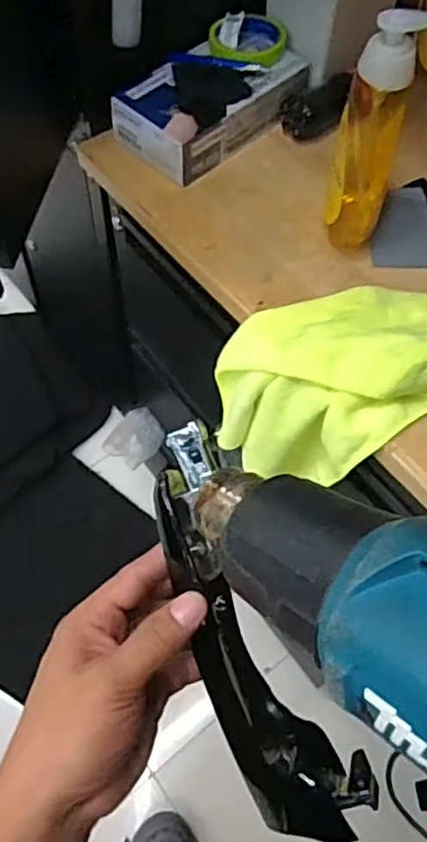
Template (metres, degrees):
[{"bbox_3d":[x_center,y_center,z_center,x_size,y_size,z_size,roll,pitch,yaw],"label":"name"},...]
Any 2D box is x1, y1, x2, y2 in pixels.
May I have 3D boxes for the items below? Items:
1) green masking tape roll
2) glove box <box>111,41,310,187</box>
[{"bbox_3d":[0.045,-0.466,0.800,0.098,0.028,0.077,0,60,-2],"label":"green masking tape roll"},{"bbox_3d":[0.001,-0.399,0.806,0.234,0.064,0.125,-38,68,-20],"label":"glove box"}]

